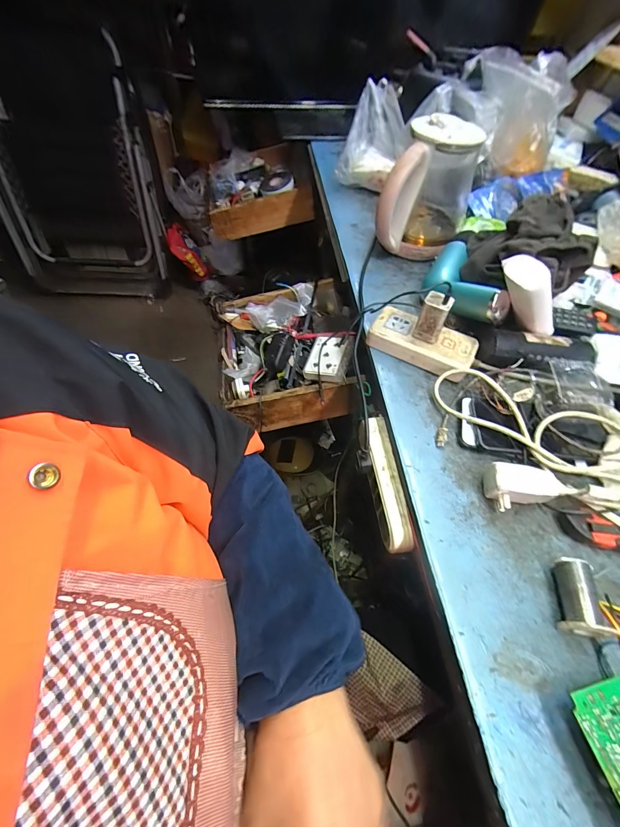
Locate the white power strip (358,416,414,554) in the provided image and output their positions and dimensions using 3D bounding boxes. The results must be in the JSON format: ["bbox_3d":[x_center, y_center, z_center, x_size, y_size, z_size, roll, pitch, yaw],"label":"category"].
[{"bbox_3d":[0.095,0.087,0.451,0.039,0.042,0.172,-7,59,-6],"label":"white power strip"}]

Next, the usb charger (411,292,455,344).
[{"bbox_3d":[0.168,-0.130,0.475,0.036,0.060,0.030,28,57,13],"label":"usb charger"}]

